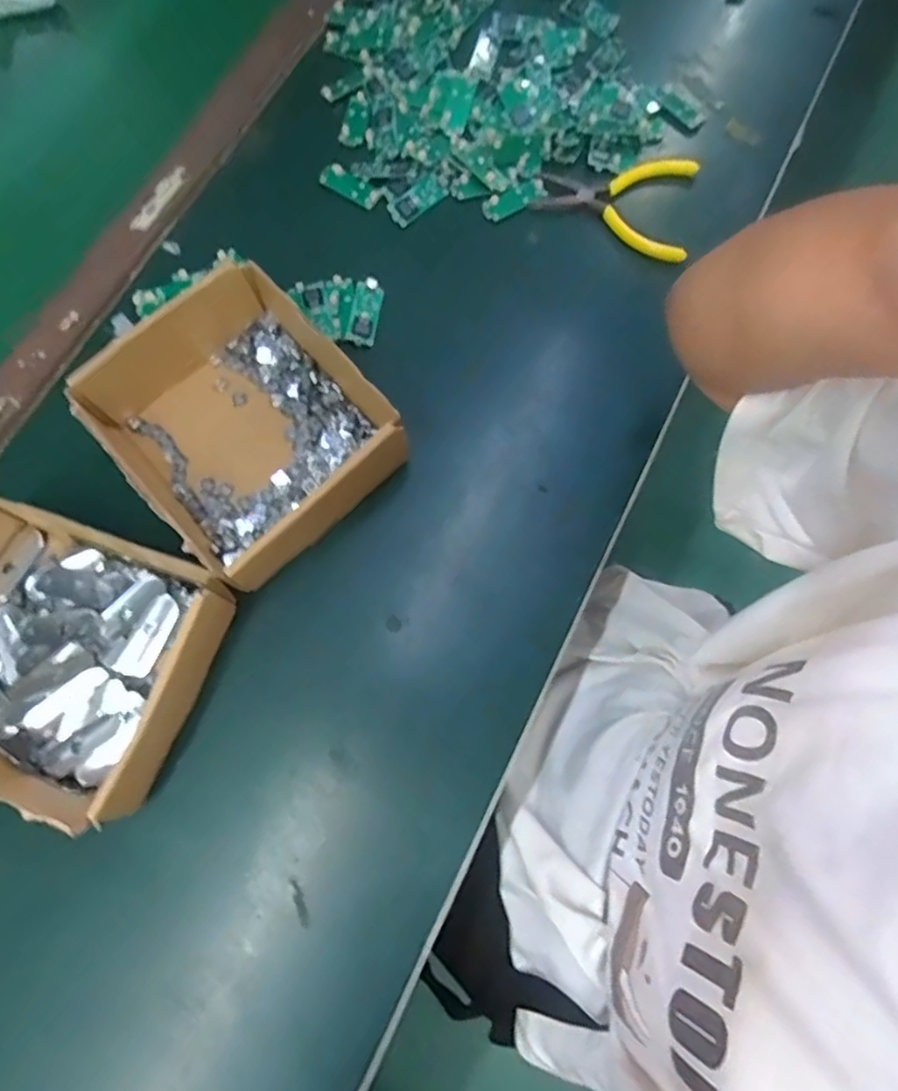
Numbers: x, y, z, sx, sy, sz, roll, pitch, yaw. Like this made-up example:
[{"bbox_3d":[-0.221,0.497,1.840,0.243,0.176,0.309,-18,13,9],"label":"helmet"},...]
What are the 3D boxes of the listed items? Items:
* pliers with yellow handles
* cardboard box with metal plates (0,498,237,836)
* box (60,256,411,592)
[{"bbox_3d":[0.131,-0.266,0.482,0.118,0.009,0.086,23,75,9],"label":"pliers with yellow handles"},{"bbox_3d":[-0.236,0.059,0.370,0.181,0.049,0.146,19,75,8],"label":"cardboard box with metal plates"},{"bbox_3d":[-0.134,-0.089,0.412,0.153,0.045,0.173,-43,76,-10],"label":"box"}]

